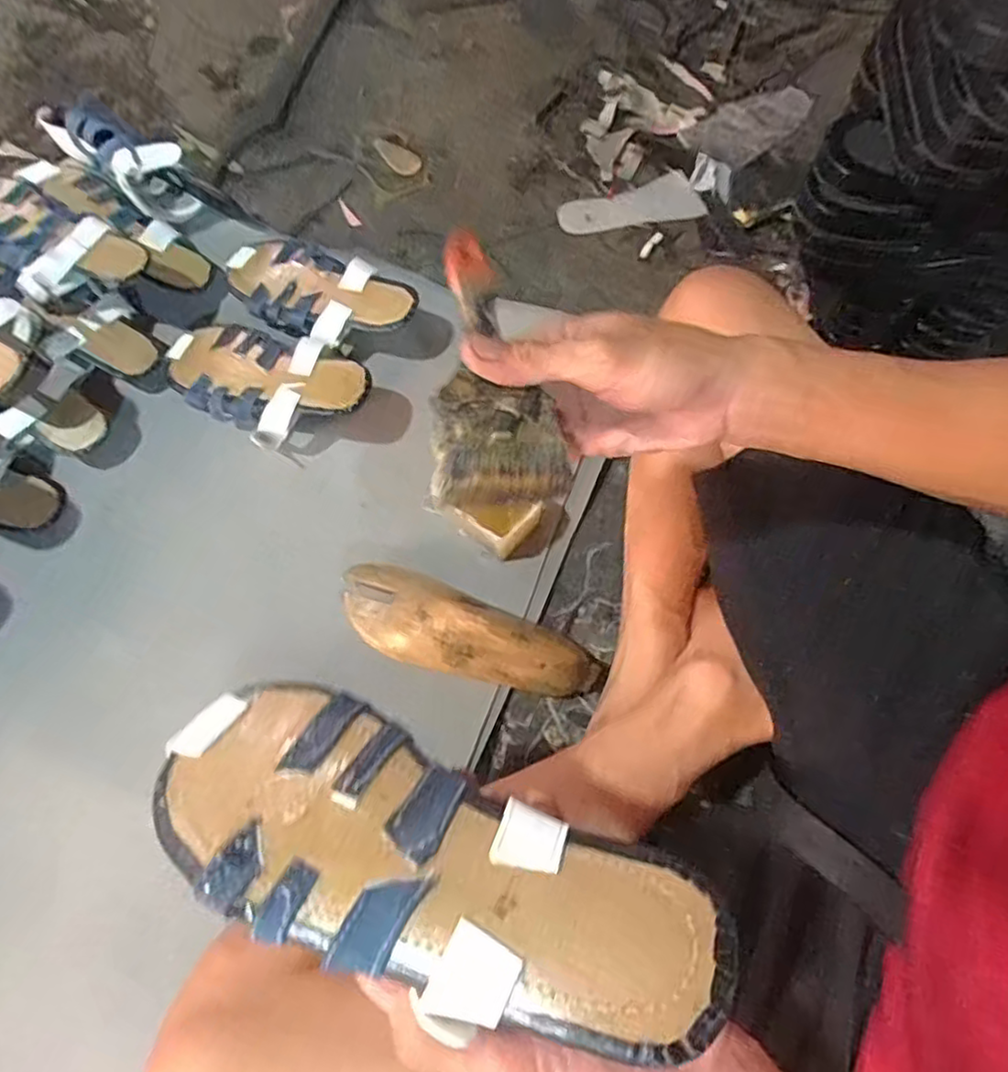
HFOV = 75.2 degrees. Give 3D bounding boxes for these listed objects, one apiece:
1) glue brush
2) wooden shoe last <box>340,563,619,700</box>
[{"bbox_3d":[-0.008,-0.078,0.319,0.064,0.017,0.187,-7,66,-4],"label":"glue brush"},{"bbox_3d":[-0.029,0.086,0.581,0.251,0.083,0.081,19,70,6],"label":"wooden shoe last"}]

